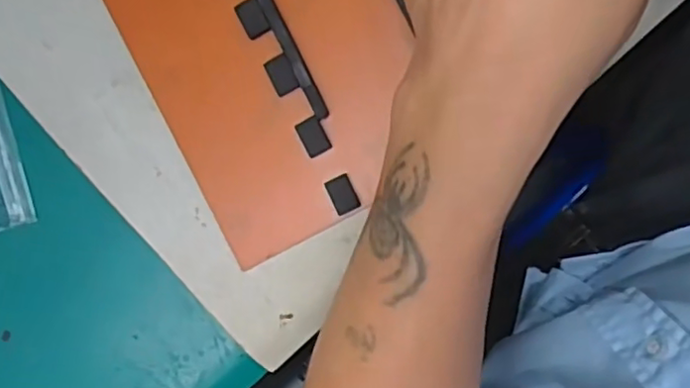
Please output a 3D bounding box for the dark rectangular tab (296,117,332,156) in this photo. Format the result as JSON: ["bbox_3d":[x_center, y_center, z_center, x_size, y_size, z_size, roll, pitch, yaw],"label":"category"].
[{"bbox_3d":[-0.013,-0.024,0.262,0.010,0.004,0.015,-26,88,9],"label":"dark rectangular tab"}]

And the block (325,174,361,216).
[{"bbox_3d":[-0.001,0.000,0.261,0.010,0.004,0.015,-23,89,9],"label":"block"}]

